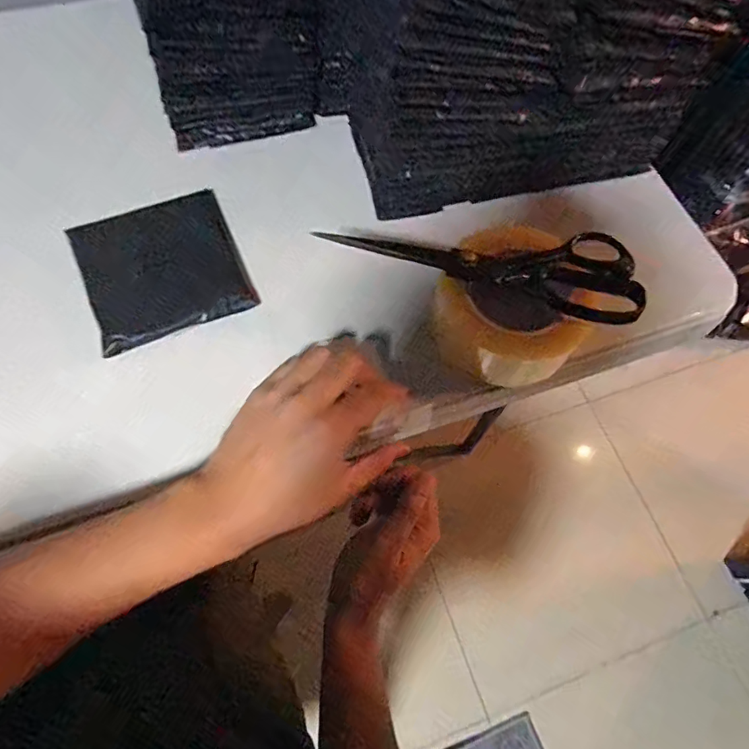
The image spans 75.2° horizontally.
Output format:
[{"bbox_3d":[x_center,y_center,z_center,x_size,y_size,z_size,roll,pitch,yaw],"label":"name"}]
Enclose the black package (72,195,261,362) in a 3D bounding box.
[{"bbox_3d":[-0.181,-0.093,0.421,0.127,0.014,0.131,-22,70,-12],"label":"black package"}]

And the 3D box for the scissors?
[{"bbox_3d":[0.088,-0.096,0.376,0.233,0.011,0.077,15,67,4],"label":"scissors"}]

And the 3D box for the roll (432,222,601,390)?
[{"bbox_3d":[0.111,-0.056,0.386,0.112,0.054,0.115,1,67,-2],"label":"roll"}]

